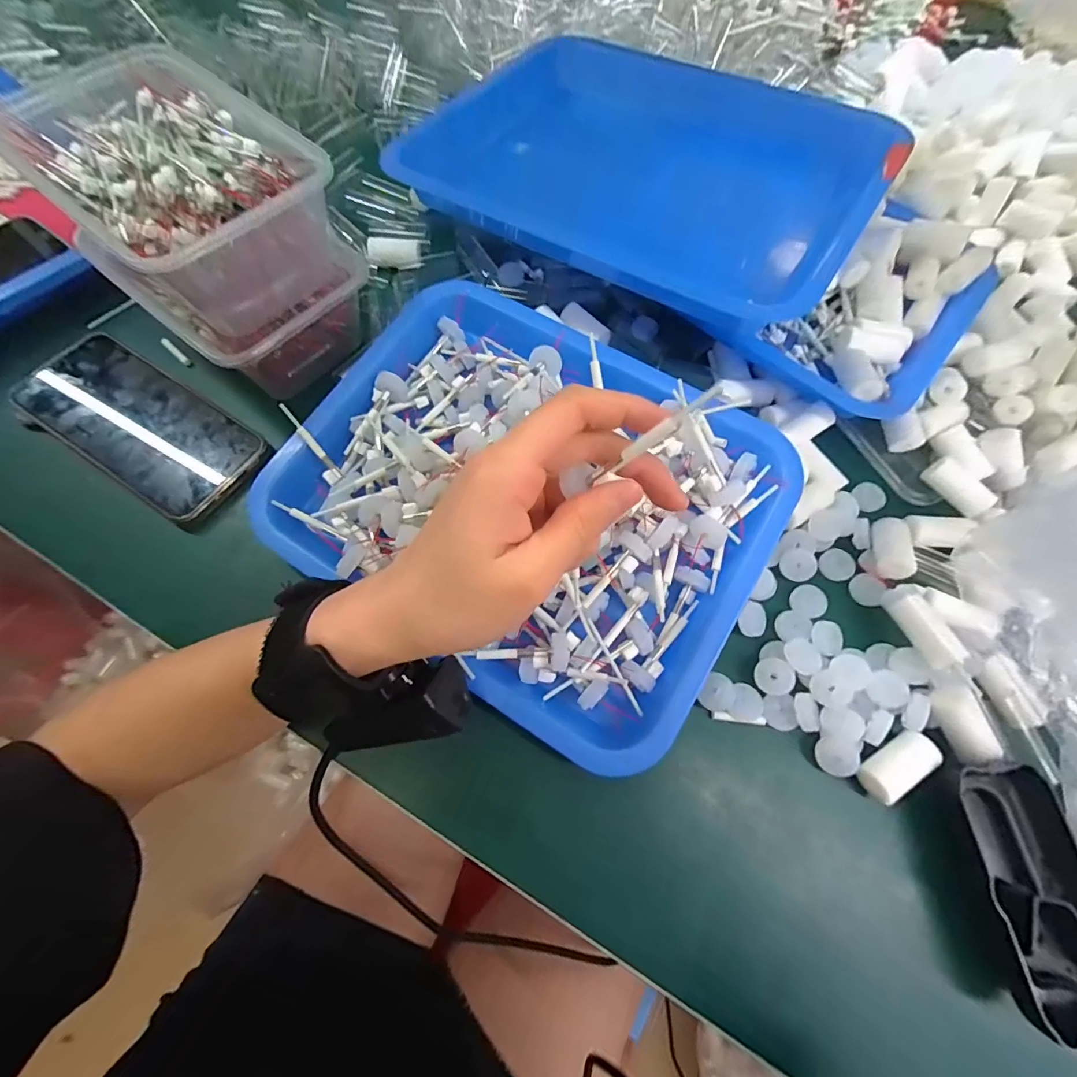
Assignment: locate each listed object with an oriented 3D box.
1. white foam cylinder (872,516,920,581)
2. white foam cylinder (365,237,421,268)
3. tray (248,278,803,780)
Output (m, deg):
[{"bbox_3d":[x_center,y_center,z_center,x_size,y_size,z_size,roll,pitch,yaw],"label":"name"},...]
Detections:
[{"bbox_3d":[0.226,0.004,0.294,0.018,0.021,0.049,22,48,6],"label":"white foam cylinder"},{"bbox_3d":[-0.122,-0.241,0.386,0.044,0.021,0.020,-3,69,-3],"label":"white foam cylinder"},{"bbox_3d":[-0.010,-0.029,0.283,0.289,0.057,0.223,33,71,10],"label":"tray"}]

